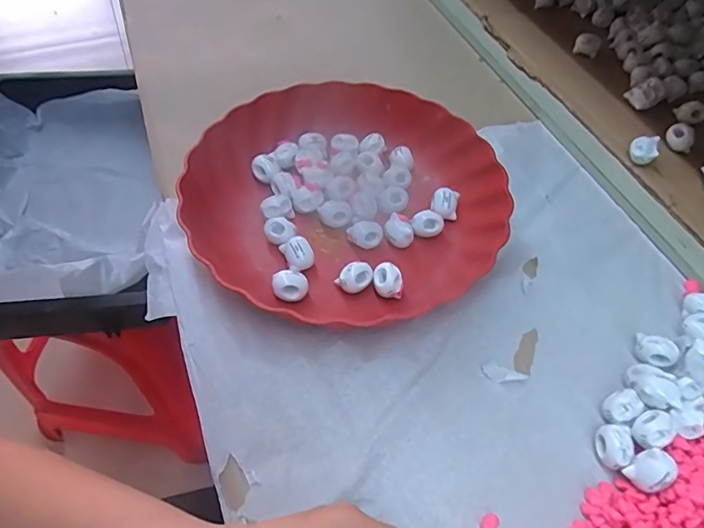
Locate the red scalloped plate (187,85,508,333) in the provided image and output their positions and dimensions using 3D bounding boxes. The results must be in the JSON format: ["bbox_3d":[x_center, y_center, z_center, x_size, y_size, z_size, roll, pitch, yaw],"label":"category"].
[{"bbox_3d":[-0.005,-0.062,0.392,0.234,0.035,0.222,2,53,-2],"label":"red scalloped plate"}]

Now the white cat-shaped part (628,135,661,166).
[{"bbox_3d":[0.263,-0.102,0.450,0.024,0.020,0.023,34,59,20],"label":"white cat-shaped part"}]

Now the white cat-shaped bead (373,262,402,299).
[{"bbox_3d":[0.027,0.013,0.367,0.022,0.021,0.021,2,53,-2],"label":"white cat-shaped bead"}]

